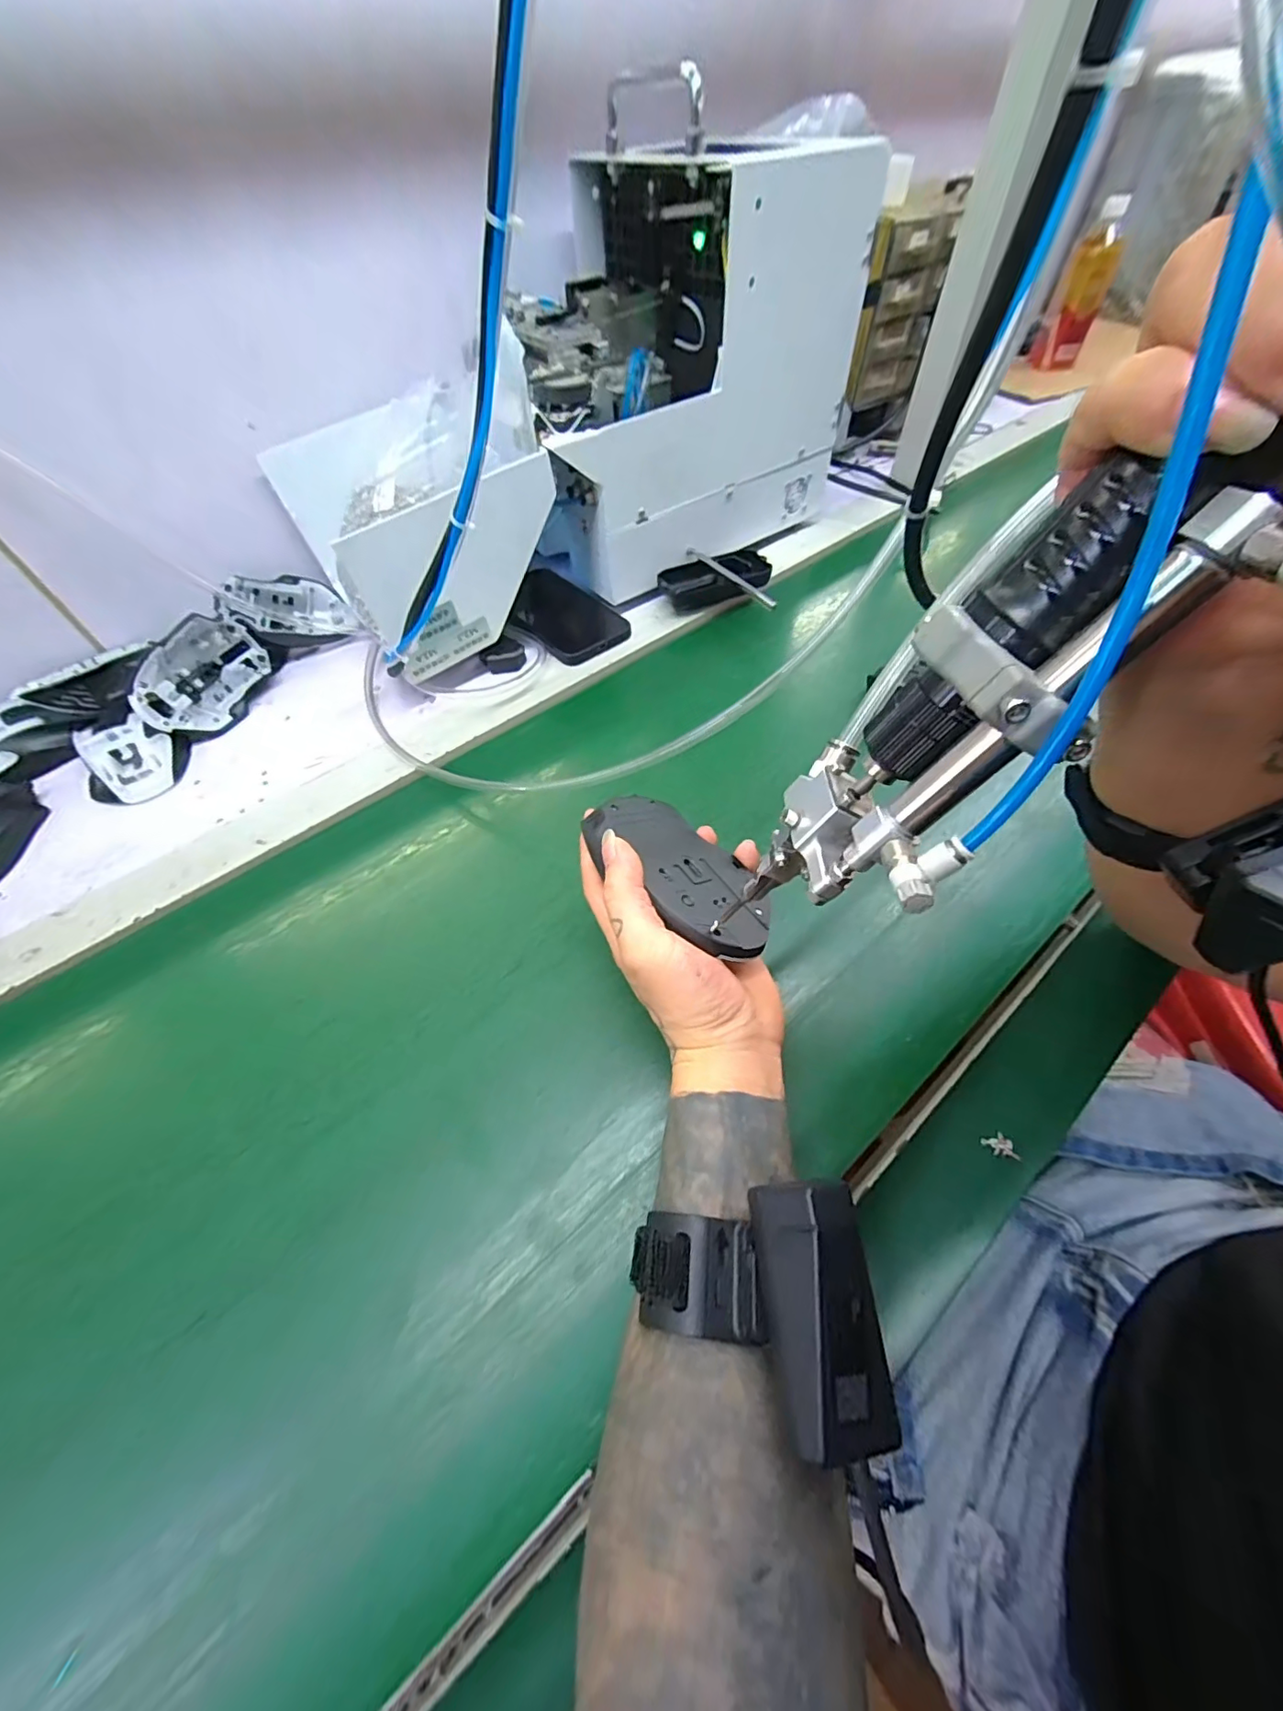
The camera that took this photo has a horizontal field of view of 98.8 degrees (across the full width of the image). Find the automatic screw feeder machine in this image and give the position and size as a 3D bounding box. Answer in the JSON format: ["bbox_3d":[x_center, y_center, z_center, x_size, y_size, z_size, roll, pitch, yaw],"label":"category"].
[{"bbox_3d":[-0.067,-0.407,0.511,0.510,0.275,0.221,-34,61,-19],"label":"automatic screw feeder machine"}]

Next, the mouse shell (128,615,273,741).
[{"bbox_3d":[-0.386,-0.155,0.484,0.026,0.071,0.112,-1,55,43],"label":"mouse shell"}]

